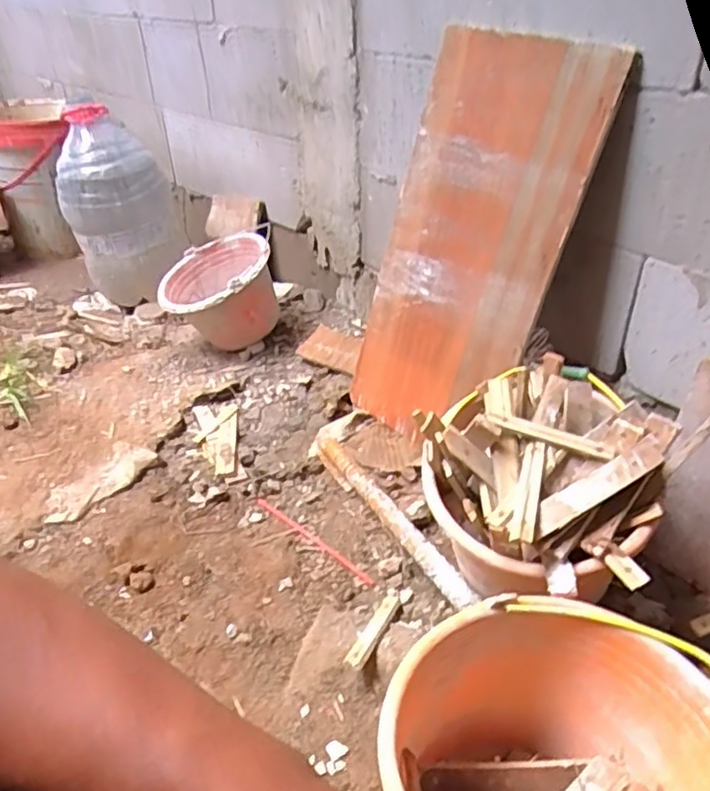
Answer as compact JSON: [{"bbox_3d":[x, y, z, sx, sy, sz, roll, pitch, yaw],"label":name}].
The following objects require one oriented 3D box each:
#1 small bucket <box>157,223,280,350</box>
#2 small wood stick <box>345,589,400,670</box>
[{"bbox_3d":[-0.273,-0.220,1.378,0.252,0.174,0.309,-26,36,4],"label":"small bucket"},{"bbox_3d":[0.028,0.303,0.828,0.026,0.014,0.168,12,16,19],"label":"small wood stick"}]

